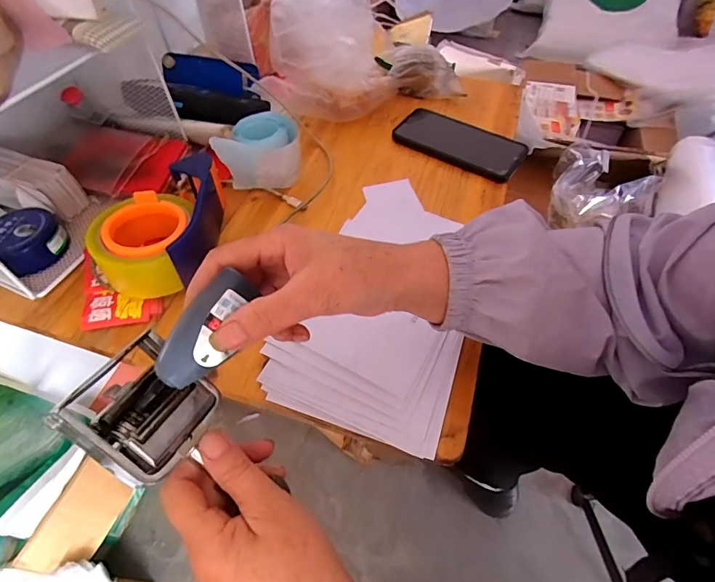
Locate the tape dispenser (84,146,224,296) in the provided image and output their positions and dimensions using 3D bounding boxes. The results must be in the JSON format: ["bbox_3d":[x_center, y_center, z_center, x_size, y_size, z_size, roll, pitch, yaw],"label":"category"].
[{"bbox_3d":[-0.193,-0.066,0.410,0.090,0.065,0.150,0,54,1],"label":"tape dispenser"}]

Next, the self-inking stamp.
[{"bbox_3d":[-0.107,0.044,0.244,0.057,0.056,0.121,26,78,19],"label":"self-inking stamp"}]

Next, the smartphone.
[{"bbox_3d":[0.130,-0.191,0.527,0.158,0.012,0.077,30,60,21],"label":"smartphone"}]

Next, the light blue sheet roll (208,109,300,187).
[{"bbox_3d":[-0.111,-0.158,0.472,0.093,0.056,0.074,-8,54,-5],"label":"light blue sheet roll"}]

